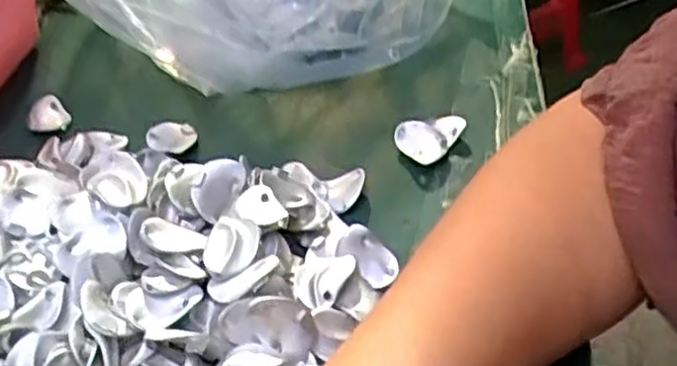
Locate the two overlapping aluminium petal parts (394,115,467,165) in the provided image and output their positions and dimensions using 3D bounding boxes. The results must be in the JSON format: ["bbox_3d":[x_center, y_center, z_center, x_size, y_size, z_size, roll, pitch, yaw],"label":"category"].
[{"bbox_3d":[0.055,-0.030,0.439,0.032,0.013,0.041,31,56,33],"label":"two overlapping aluminium petal parts"}]

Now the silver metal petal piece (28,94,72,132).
[{"bbox_3d":[-0.199,-0.047,0.493,0.026,0.008,0.034,-31,49,-22],"label":"silver metal petal piece"}]

